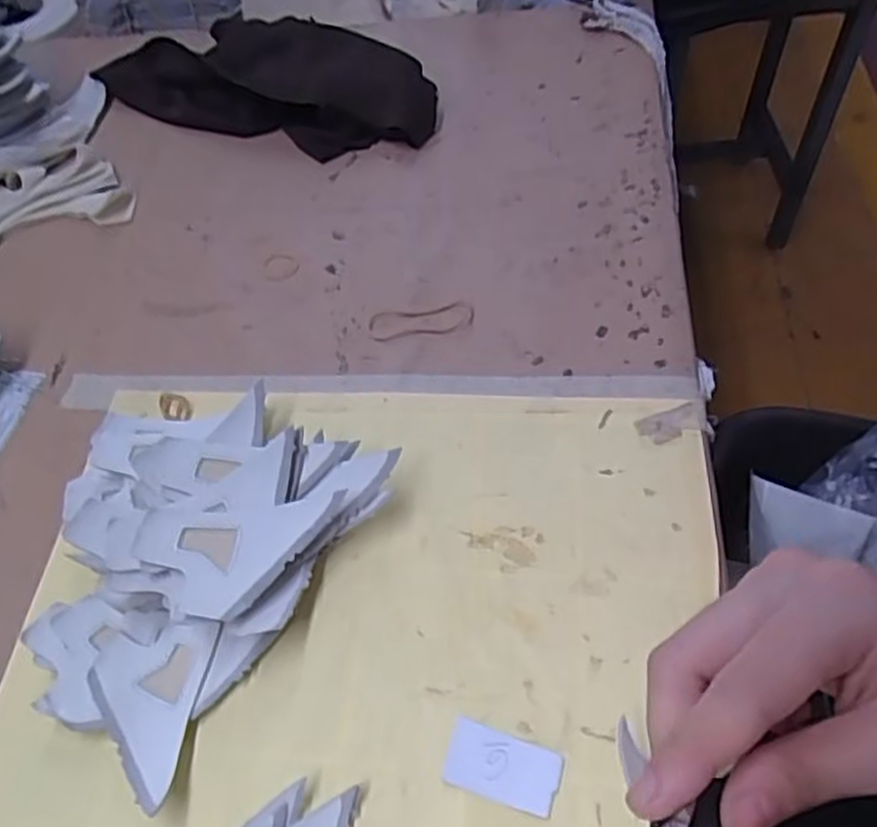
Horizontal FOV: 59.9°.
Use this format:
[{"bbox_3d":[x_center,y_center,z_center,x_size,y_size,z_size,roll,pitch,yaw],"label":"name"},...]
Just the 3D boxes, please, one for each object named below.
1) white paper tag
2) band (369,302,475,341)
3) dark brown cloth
[{"bbox_3d":[0.026,0.139,0.301,0.044,0.004,0.025,13,58,13],"label":"white paper tag"},{"bbox_3d":[-0.010,-0.053,0.433,0.060,0.004,0.021,-7,56,0],"label":"band"},{"bbox_3d":[-0.127,-0.254,0.561,0.259,0.033,0.099,16,59,15],"label":"dark brown cloth"}]

